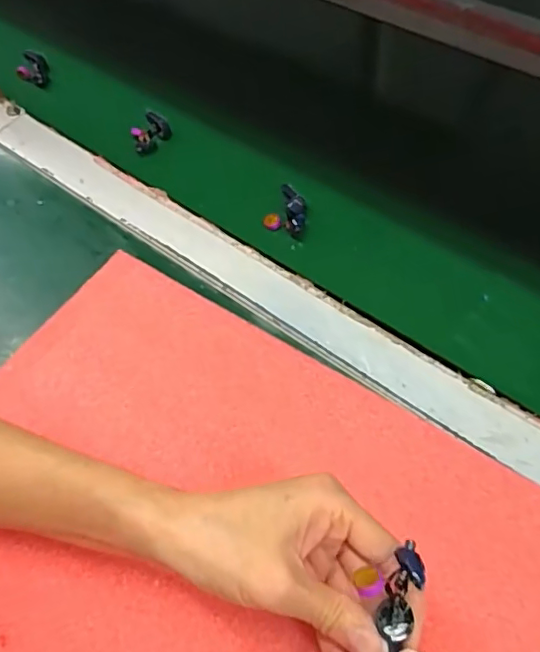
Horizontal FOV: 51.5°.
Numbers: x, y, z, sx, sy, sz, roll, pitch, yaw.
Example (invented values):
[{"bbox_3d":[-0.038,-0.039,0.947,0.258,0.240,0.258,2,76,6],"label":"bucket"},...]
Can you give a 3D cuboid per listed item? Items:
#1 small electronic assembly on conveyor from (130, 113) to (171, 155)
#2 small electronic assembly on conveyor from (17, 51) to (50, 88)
[{"bbox_3d":[-0.102,-0.162,0.472,0.023,0.014,0.038,30,65,20],"label":"small electronic assembly on conveyor"},{"bbox_3d":[-0.226,-0.245,0.536,0.028,0.013,0.048,-23,59,-10],"label":"small electronic assembly on conveyor"}]

